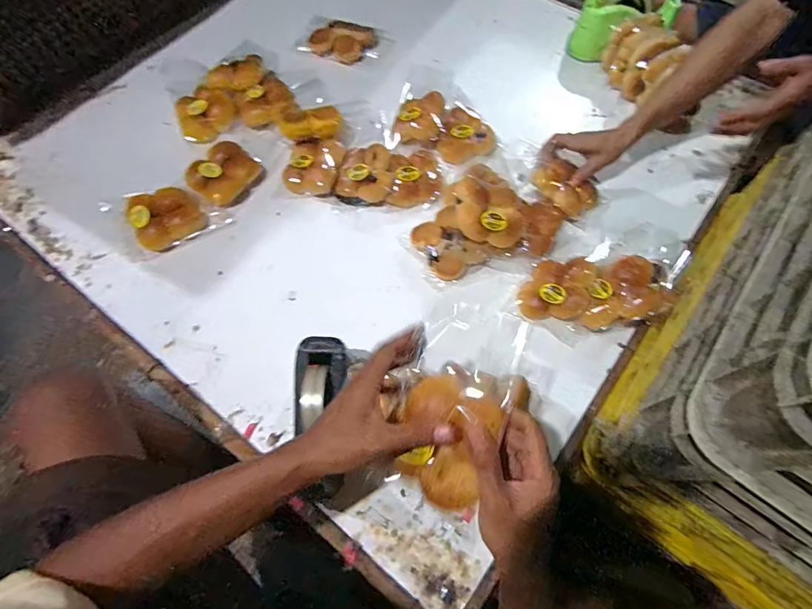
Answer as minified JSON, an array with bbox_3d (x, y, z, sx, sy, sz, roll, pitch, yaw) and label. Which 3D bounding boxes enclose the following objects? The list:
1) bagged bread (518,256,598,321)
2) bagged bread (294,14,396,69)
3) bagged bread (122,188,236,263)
[{"bbox_3d":[0.239,-0.028,0.690,0.102,0.048,0.117,21,66,9],"label":"bagged bread"},{"bbox_3d":[-0.137,-0.592,0.949,0.205,0.038,0.121,16,66,7],"label":"bagged bread"},{"bbox_3d":[-0.413,-0.152,0.753,0.185,0.052,0.100,-25,68,-12],"label":"bagged bread"}]

